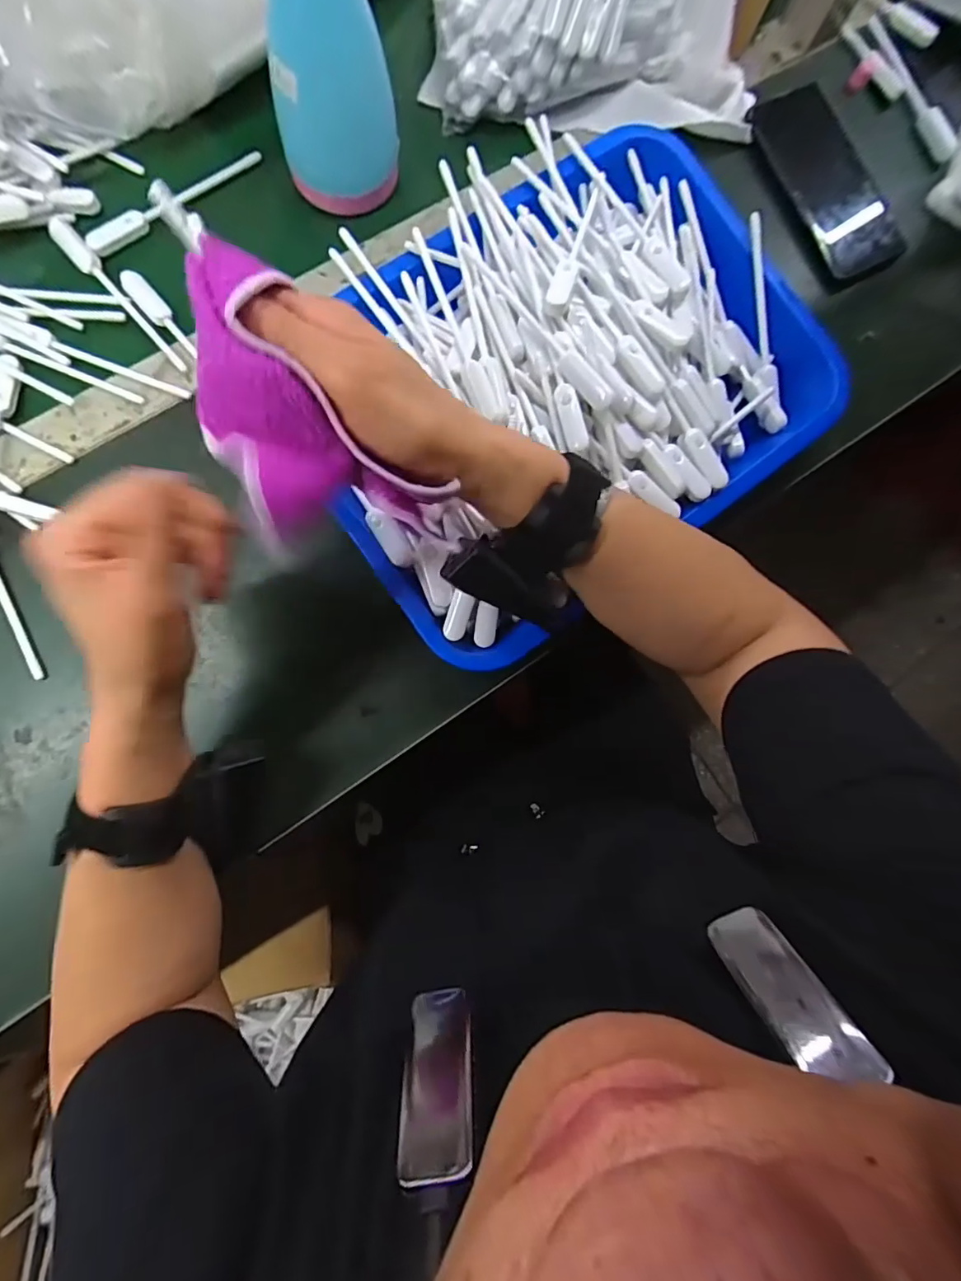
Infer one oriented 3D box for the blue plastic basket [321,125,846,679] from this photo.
[{"bbox_3d":[0.061,-0.186,0.375,0.376,0.065,0.284,-36,89,-7],"label":"blue plastic basket"}]

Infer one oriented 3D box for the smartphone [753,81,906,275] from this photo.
[{"bbox_3d":[0.298,-0.391,0.452,0.086,0.013,0.168,-26,88,-7],"label":"smartphone"}]

